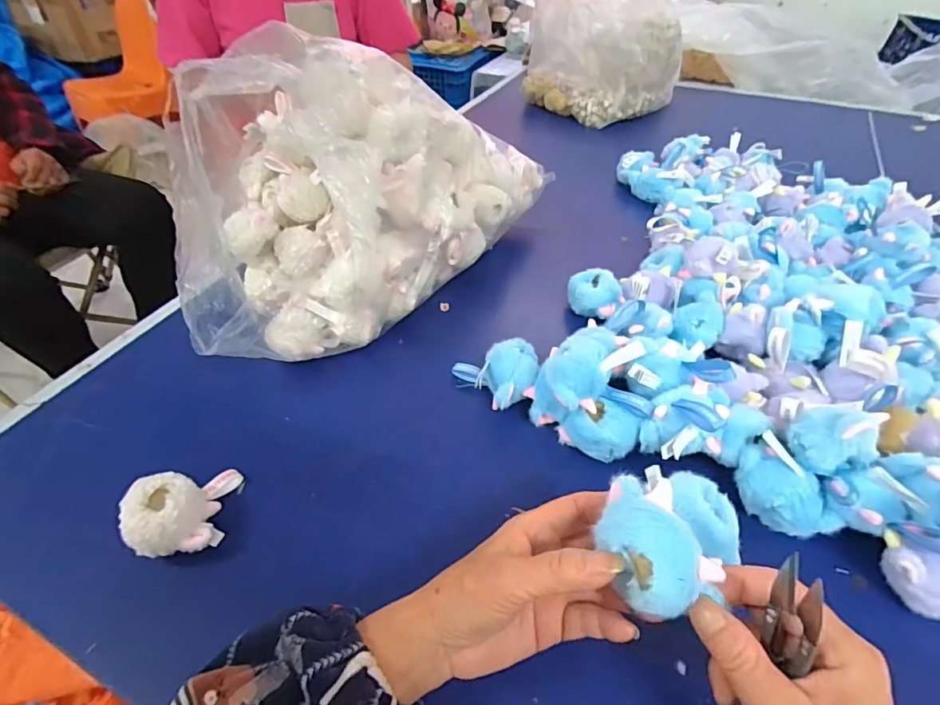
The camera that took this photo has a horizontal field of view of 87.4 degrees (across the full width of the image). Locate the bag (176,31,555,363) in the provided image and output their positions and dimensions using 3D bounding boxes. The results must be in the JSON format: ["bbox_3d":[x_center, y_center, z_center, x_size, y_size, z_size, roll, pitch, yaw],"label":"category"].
[{"bbox_3d":[-0.115,-0.181,0.511,0.208,0.229,0.417,30,52,27],"label":"bag"}]

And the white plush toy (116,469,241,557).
[{"bbox_3d":[-0.215,0.112,0.362,0.059,0.041,0.071,-3,45,-3],"label":"white plush toy"}]

